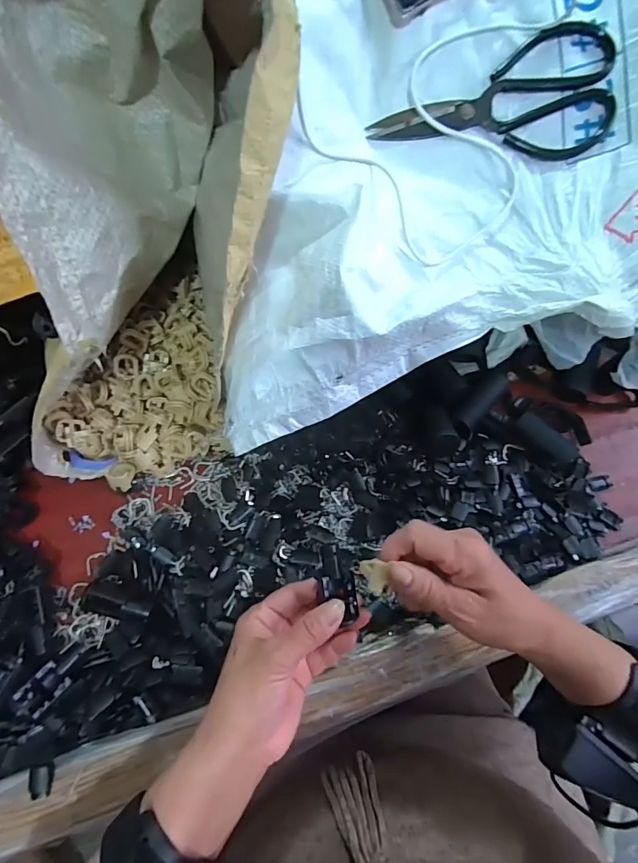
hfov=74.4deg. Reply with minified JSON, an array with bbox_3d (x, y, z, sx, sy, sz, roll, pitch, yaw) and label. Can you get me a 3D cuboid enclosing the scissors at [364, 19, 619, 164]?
[{"bbox_3d":[0.152,-0.273,0.367,0.204,0.009,0.098,-16,102,6],"label":"scissors"}]

